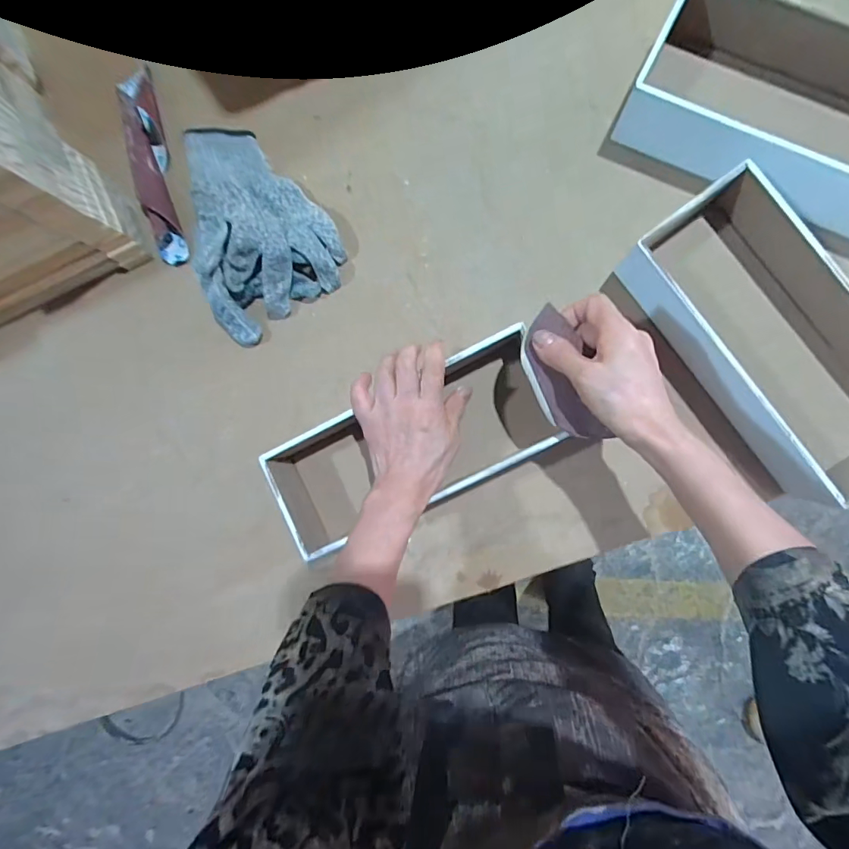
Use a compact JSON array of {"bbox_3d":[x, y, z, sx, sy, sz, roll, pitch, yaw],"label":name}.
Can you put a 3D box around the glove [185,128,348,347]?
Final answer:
[{"bbox_3d":[-0.179,-0.197,0.442,0.141,0.063,0.186,-32,86,9],"label":"glove"}]

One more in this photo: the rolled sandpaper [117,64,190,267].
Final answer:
[{"bbox_3d":[-0.283,-0.270,0.474,0.031,0.030,0.200,-9,90,10],"label":"rolled sandpaper"}]

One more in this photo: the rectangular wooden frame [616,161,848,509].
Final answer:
[{"bbox_3d":[0.294,-0.074,0.372,0.122,0.066,0.254,-35,85,7],"label":"rectangular wooden frame"}]

